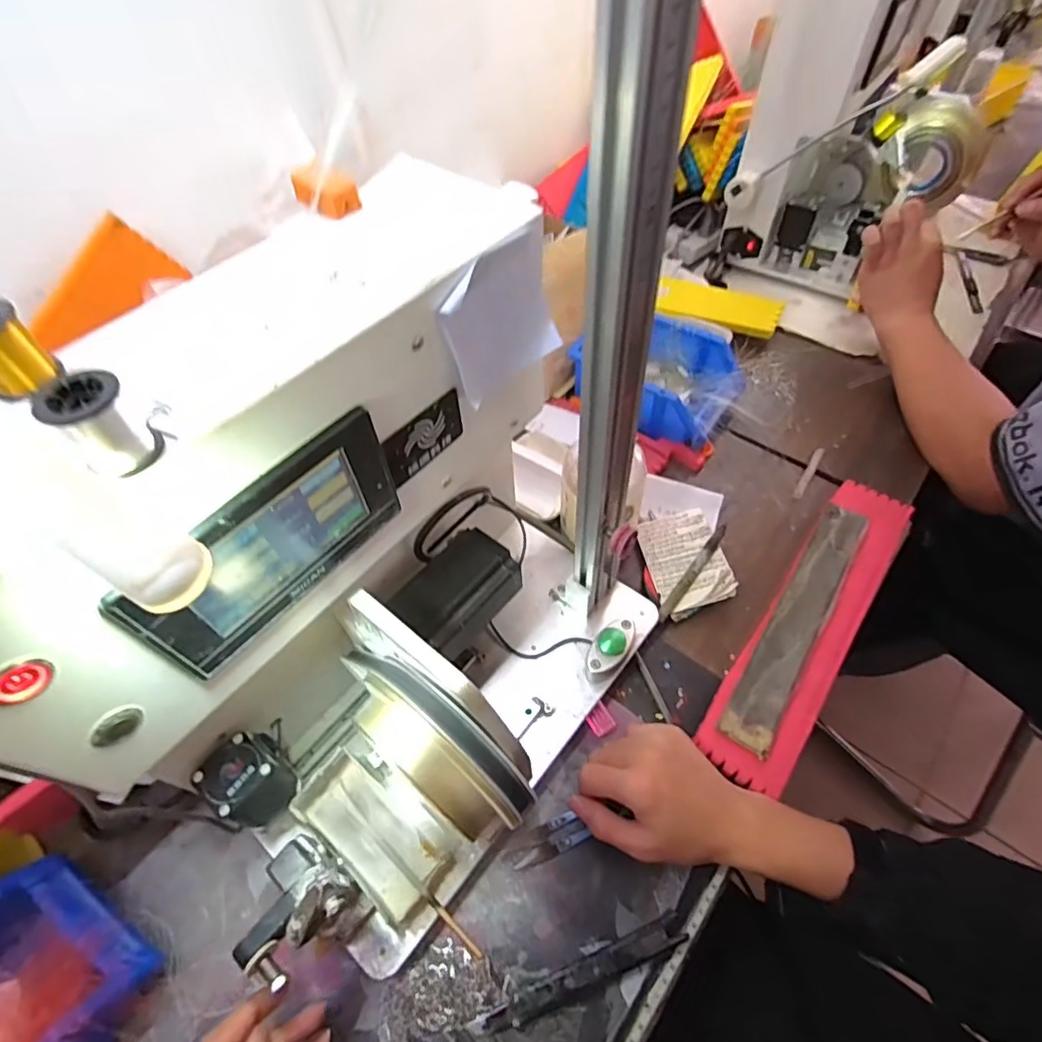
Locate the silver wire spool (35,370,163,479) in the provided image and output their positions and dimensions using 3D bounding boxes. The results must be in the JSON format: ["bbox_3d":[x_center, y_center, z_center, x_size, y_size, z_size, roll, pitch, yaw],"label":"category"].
[{"bbox_3d":[-0.150,-0.034,0.206,0.020,0.033,0.025,36,63,24],"label":"silver wire spool"}]

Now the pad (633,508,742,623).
[{"bbox_3d":[0.161,0.037,0.567,0.071,0.018,0.108,-19,51,9],"label":"pad"}]

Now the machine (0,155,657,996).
[{"bbox_3d":[-0.078,0.041,0.359,0.250,0.341,0.337,27,60,20],"label":"machine"}]

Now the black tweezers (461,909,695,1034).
[{"bbox_3d":[0.041,0.310,0.390,0.153,0.015,0.018,-19,56,-11],"label":"black tweezers"}]

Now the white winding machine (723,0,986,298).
[{"bbox_3d":[0.445,-0.491,0.733,0.242,0.340,0.245,31,61,22],"label":"white winding machine"}]

